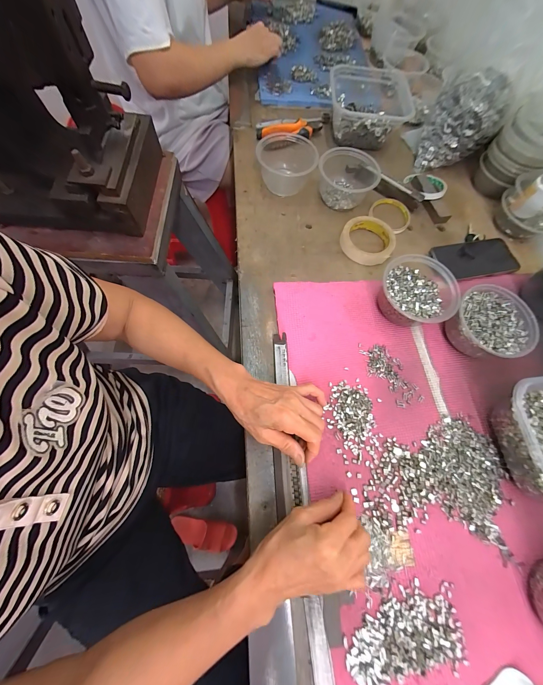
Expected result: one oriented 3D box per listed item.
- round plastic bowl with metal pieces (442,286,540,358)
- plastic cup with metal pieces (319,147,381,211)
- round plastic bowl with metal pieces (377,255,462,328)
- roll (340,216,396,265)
[{"bbox_3d":[0.335,-0.026,0.397,0.111,0.055,0.108,1,69,-2],"label":"round plastic bowl with metal pieces"},{"bbox_3d":[0.151,-0.326,0.499,0.109,0.059,0.111,1,69,-2],"label":"plastic cup with metal pieces"},{"bbox_3d":[0.228,-0.075,0.406,0.111,0.058,0.109,1,69,-2],"label":"round plastic bowl with metal pieces"},{"bbox_3d":[0.181,-0.196,0.475,0.095,0.019,0.095,1,69,-2],"label":"roll"}]

